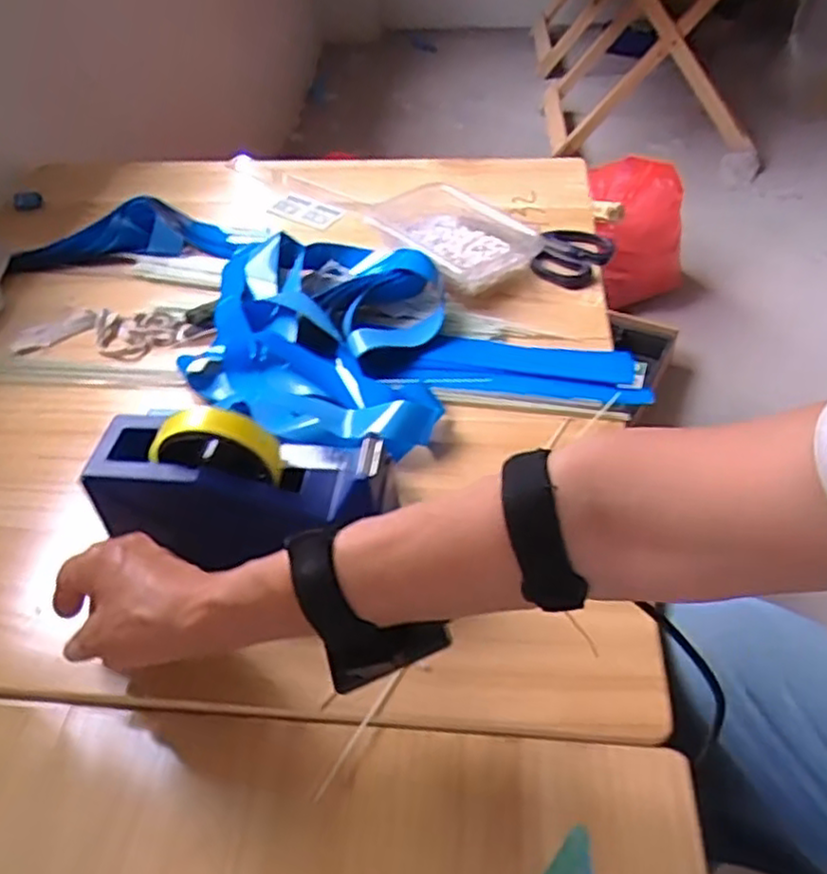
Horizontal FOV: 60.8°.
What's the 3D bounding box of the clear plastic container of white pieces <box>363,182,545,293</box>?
[{"bbox_3d":[0.034,-0.225,0.778,0.128,0.044,0.206,-31,52,-23],"label":"clear plastic container of white pieces"}]

